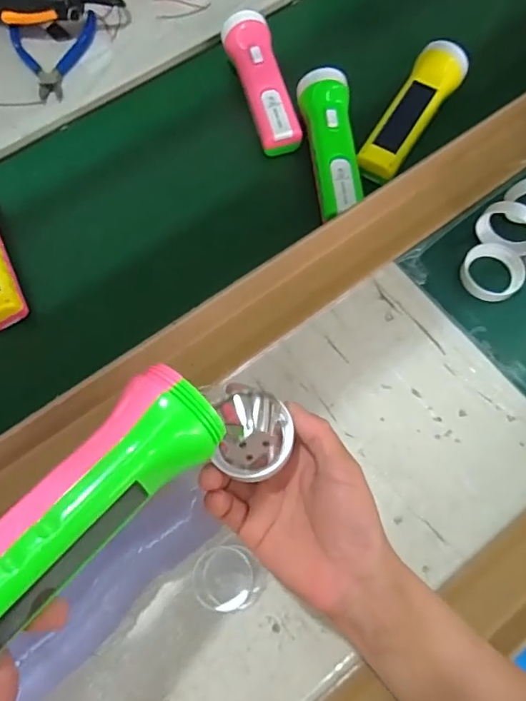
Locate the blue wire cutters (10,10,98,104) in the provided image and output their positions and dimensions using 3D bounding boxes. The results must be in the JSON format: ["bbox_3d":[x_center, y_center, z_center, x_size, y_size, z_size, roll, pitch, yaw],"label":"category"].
[{"bbox_3d":[-0.242,-0.342,0.599,0.100,0.009,0.129,-10,68,-6],"label":"blue wire cutters"}]

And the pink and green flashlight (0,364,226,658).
[{"bbox_3d":[-0.081,0.072,0.222,0.041,0.039,0.147,38,67,15],"label":"pink and green flashlight"}]

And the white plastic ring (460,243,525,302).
[{"bbox_3d":[0.212,-0.072,0.478,0.054,0.015,0.055,0,67,-1],"label":"white plastic ring"}]

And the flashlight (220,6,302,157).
[{"bbox_3d":[-0.003,-0.287,0.559,0.049,0.038,0.183,-11,68,-6],"label":"flashlight"}]

